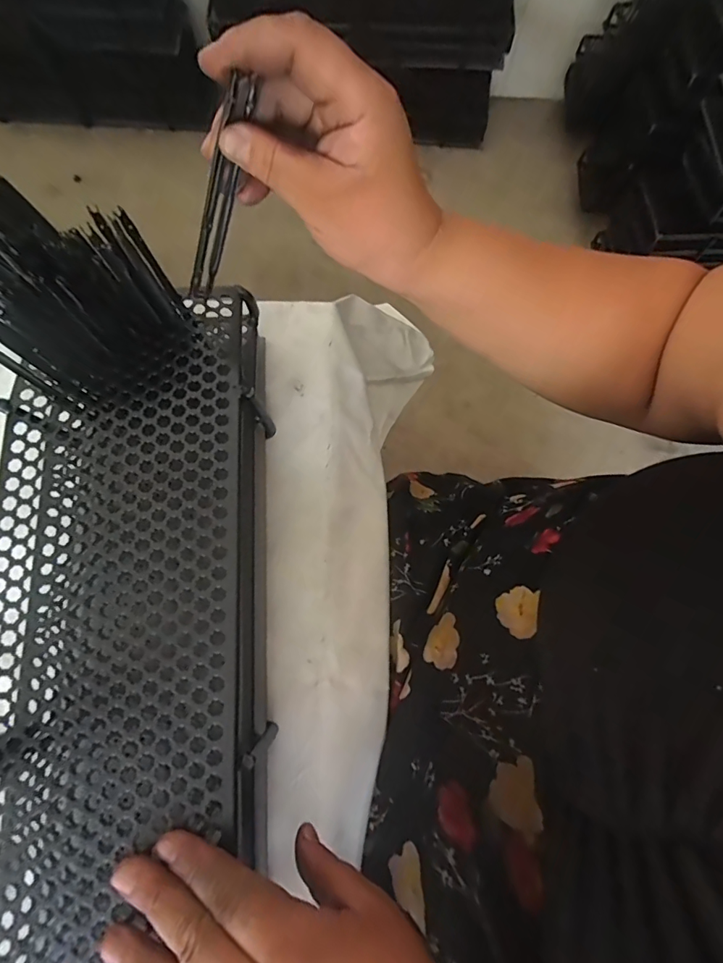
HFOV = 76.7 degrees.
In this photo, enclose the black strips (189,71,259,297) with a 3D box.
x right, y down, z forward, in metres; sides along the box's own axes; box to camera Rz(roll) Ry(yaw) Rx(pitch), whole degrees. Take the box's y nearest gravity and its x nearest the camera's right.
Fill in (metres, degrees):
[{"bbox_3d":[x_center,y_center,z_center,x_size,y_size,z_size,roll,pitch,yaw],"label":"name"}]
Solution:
[{"bbox_3d":[-0.082,-0.155,0.261,0.016,0.133,0.005,-16,74,-33],"label":"black strips"}]

